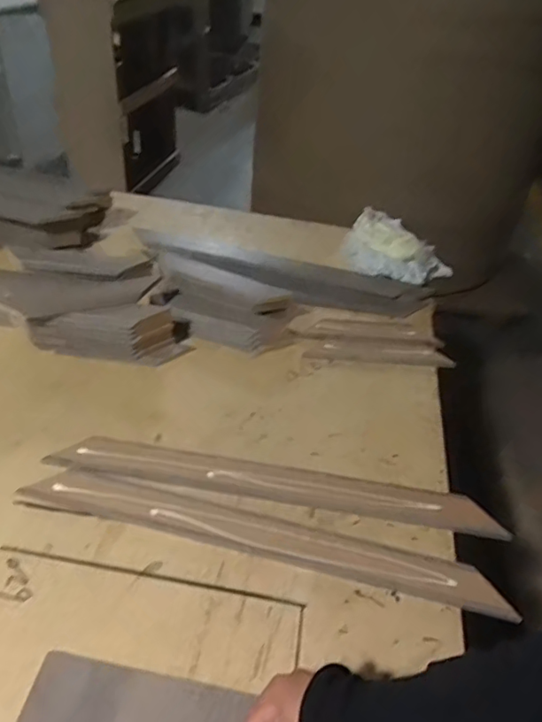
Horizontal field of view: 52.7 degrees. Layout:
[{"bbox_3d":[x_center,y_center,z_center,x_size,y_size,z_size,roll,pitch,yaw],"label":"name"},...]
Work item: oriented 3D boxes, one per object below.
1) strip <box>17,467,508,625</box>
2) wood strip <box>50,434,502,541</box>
[{"bbox_3d":[-0.011,0.183,0.585,0.504,0.012,0.057,12,42,5],"label":"strip"},{"bbox_3d":[0.007,0.141,0.638,0.502,0.014,0.058,9,42,1],"label":"wood strip"}]

